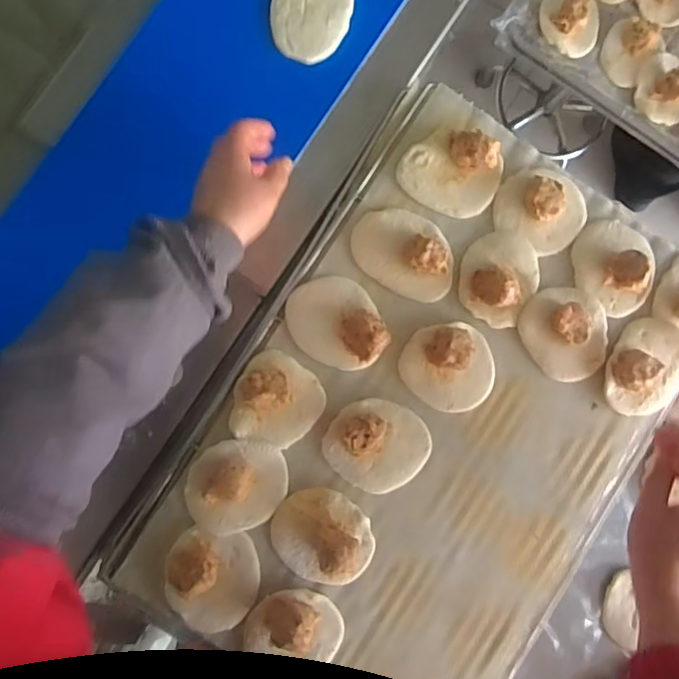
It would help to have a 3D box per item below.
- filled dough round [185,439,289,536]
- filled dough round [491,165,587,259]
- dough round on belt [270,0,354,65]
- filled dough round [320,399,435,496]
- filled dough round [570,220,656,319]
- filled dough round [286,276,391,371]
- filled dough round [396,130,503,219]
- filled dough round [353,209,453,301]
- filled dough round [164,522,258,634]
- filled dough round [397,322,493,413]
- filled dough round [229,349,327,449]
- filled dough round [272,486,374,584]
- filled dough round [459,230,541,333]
[{"bbox_3d":[-0.097,0.141,0.546,0.091,0.035,0.087,0,87,-6],"label":"filled dough round"},{"bbox_3d":[0.211,-0.135,0.590,0.094,0.031,0.080,32,85,-3],"label":"filled dough round"},{"bbox_3d":[-0.029,-0.338,0.596,0.079,0.006,0.105,14,86,-5],"label":"dough round on belt"},{"bbox_3d":[0.040,0.106,0.564,0.103,0.033,0.089,25,85,-4],"label":"filled dough round"},{"bbox_3d":[0.288,-0.076,0.591,0.084,0.025,0.099,-16,89,-6],"label":"filled dough round"},{"bbox_3d":[-0.003,-0.016,0.565,0.077,0.038,0.099,-40,92,-6],"label":"filled dough round"},{"bbox_3d":[0.116,-0.171,0.587,0.094,0.033,0.084,39,84,-3],"label":"filled dough round"},{"bbox_3d":[0.067,-0.088,0.576,0.108,0.033,0.073,25,85,-4],"label":"filled dough round"},{"bbox_3d":[-0.121,0.229,0.545,0.085,0.028,0.091,0,87,-6],"label":"filled dough round"},{"bbox_3d":[0.114,0.026,0.573,0.092,0.035,0.084,0,87,-6],"label":"filled dough round"},{"bbox_3d":[-0.061,0.062,0.556,0.084,0.035,0.086,0,87,-6],"label":"filled dough round"},{"bbox_3d":[-0.014,0.192,0.551,0.100,0.040,0.082,39,84,-3],"label":"filled dough round"},{"bbox_3d":[0.164,-0.064,0.581,0.077,0.035,0.091,31,85,-4],"label":"filled dough round"}]

